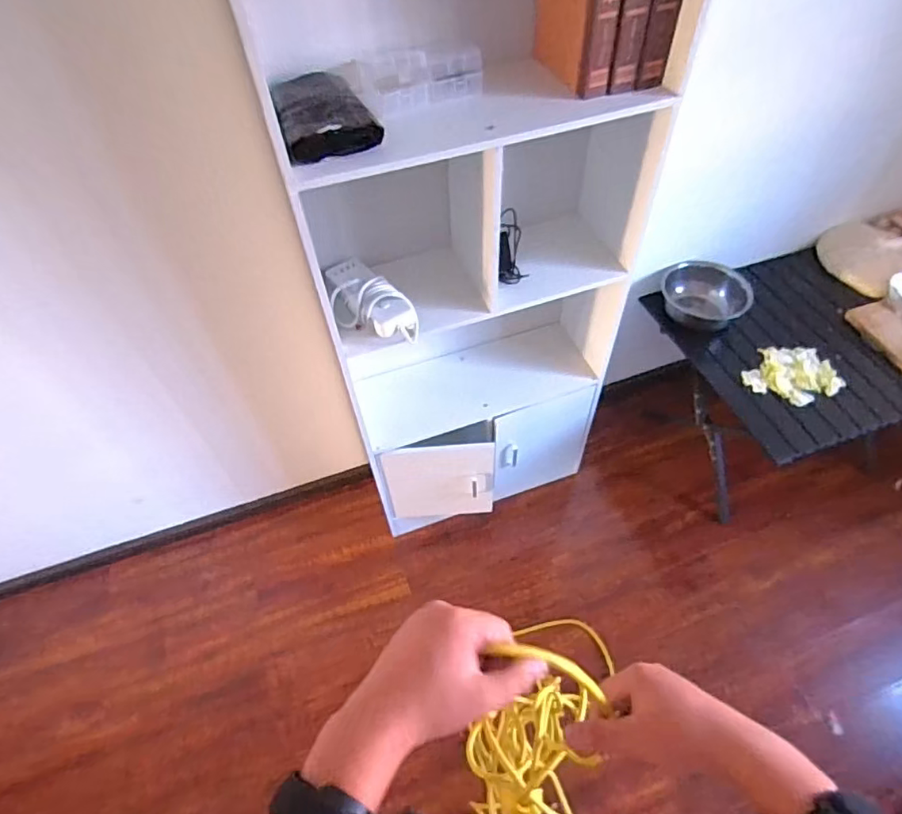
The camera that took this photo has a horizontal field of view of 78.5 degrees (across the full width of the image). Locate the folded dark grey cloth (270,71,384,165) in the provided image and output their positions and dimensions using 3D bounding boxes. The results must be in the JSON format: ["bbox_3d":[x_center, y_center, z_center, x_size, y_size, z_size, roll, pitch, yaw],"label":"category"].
[{"bbox_3d":[-0.183,-0.416,0.776,0.124,0.053,0.165,-18,54,-11],"label":"folded dark grey cloth"}]

